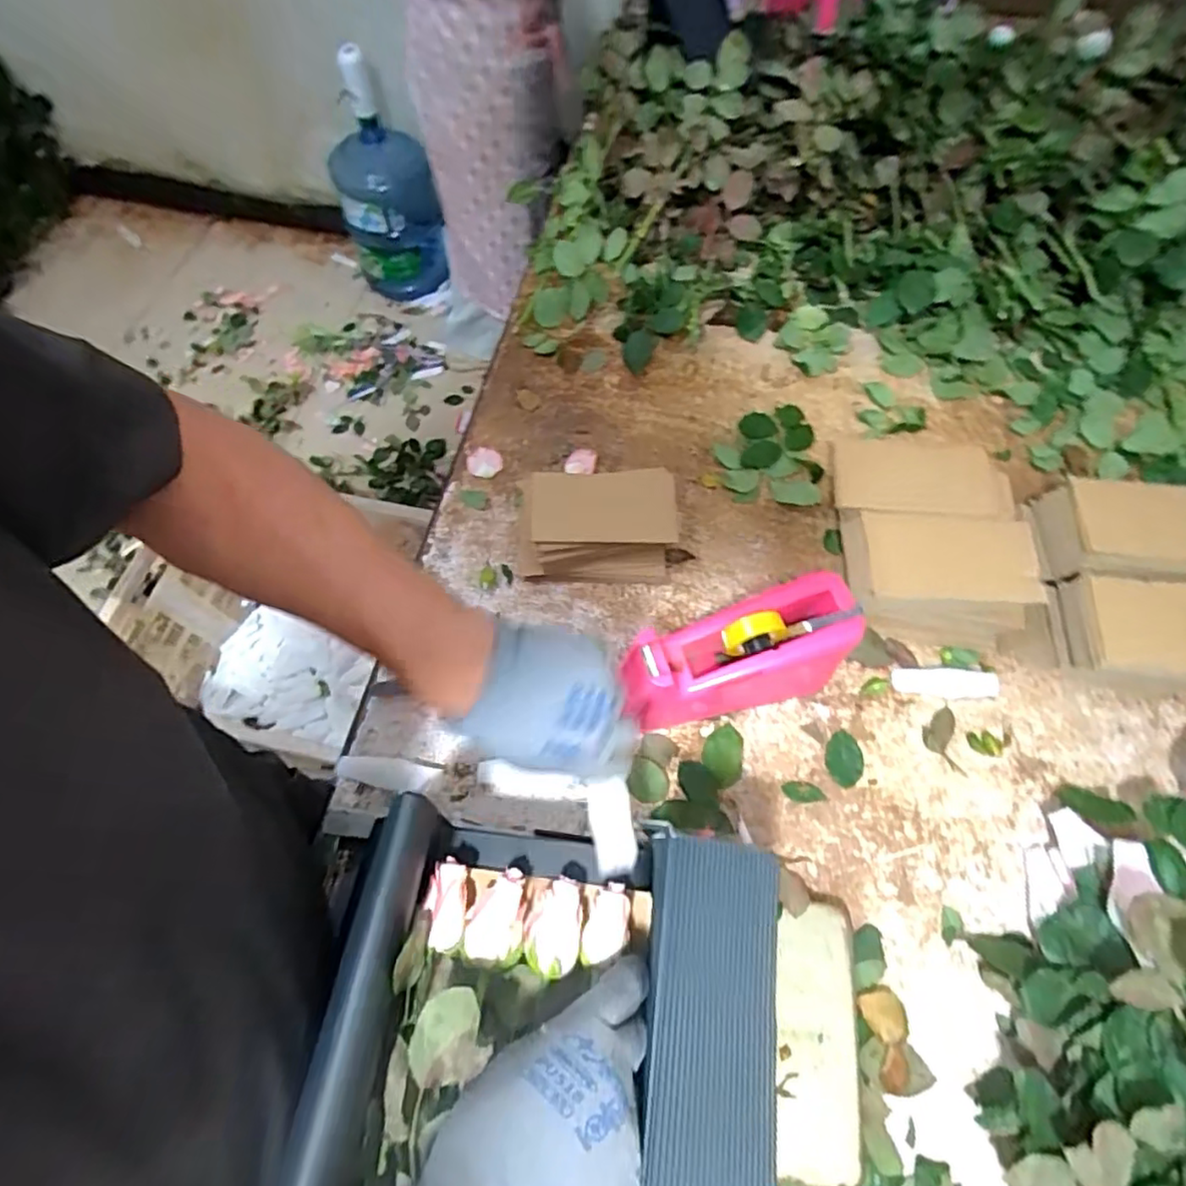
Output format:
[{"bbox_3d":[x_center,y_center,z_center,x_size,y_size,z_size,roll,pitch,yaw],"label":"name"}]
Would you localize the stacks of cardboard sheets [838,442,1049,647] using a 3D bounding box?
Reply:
[{"bbox_3d":[0.308,-0.040,0.612,0.163,0.087,0.150,6,65,3],"label":"stacks of cardboard sheets"}]

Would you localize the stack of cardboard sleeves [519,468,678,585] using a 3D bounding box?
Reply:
[{"bbox_3d":[0.004,-0.066,0.639,0.146,0.064,0.099,0,64,0],"label":"stack of cardboard sleeves"}]

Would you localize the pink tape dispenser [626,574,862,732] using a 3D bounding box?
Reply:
[{"bbox_3d":[0.119,0.056,0.557,0.200,0.103,0.075,-13,65,-6],"label":"pink tape dispenser"}]

